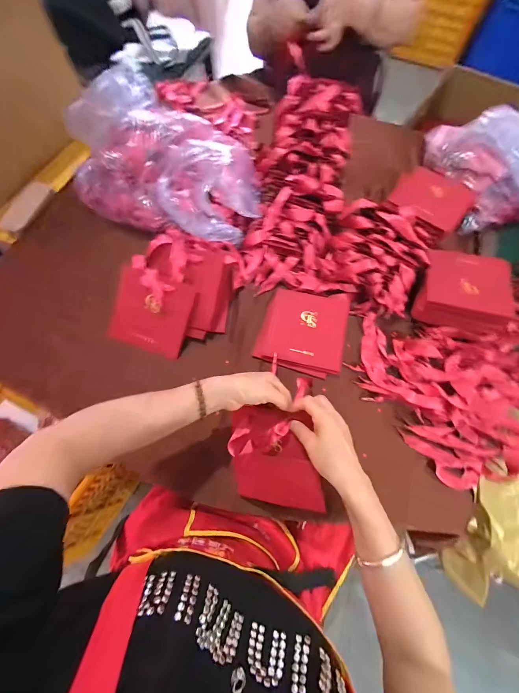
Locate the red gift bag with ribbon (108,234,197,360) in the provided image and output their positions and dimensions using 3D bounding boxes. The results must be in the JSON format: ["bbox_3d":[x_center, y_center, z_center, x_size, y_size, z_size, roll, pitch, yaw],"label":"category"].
[{"bbox_3d":[-0.190,-0.094,0.486,0.142,0.046,0.209,17,99,13],"label":"red gift bag with ribbon"}]

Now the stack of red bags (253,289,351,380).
[{"bbox_3d":[0.083,-0.031,0.505,0.152,0.023,0.154,16,72,8],"label":"stack of red bags"}]

